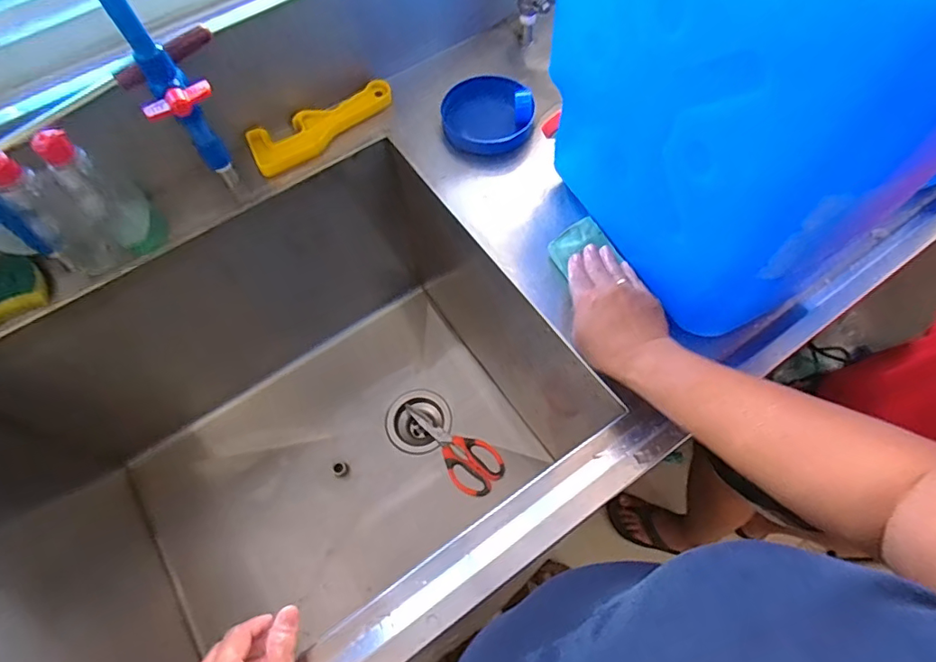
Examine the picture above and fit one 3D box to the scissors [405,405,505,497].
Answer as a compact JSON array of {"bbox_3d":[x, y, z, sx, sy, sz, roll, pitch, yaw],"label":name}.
[{"bbox_3d":[-0.024,0.190,0.885,0.085,0.020,0.200,-38,69,-15],"label":"scissors"}]

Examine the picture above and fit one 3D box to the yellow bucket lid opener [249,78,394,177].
[{"bbox_3d":[-0.186,-0.265,0.671,0.200,0.019,0.062,-31,86,-15],"label":"yellow bucket lid opener"}]

